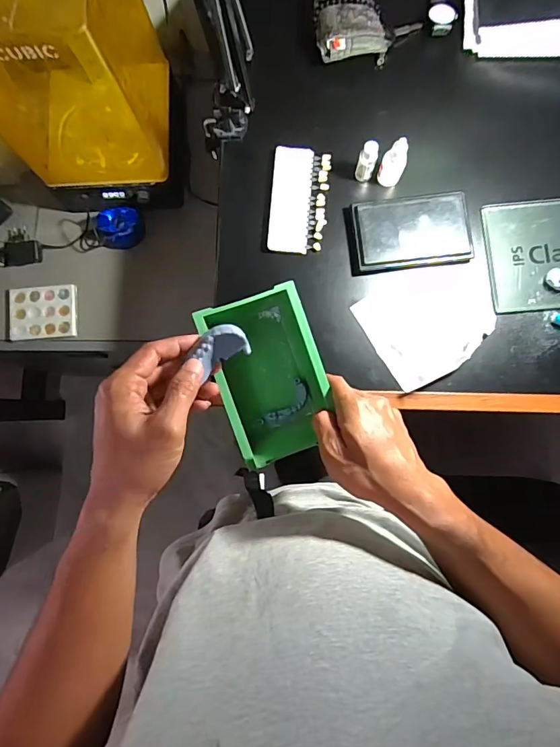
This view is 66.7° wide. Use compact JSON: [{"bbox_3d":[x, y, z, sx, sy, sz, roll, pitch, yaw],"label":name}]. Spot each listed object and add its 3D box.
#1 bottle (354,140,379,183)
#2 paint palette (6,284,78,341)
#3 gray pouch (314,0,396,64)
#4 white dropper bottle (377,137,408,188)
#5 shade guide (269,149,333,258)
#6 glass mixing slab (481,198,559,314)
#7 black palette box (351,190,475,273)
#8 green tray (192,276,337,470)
[{"bbox_3d":[0.118,-0.283,0.572,0.025,0.069,0.022,18,86,2],"label":"bottle"},{"bbox_3d":[-0.441,-0.114,0.789,0.127,0.012,0.099,-4,85,1],"label":"paint palette"},{"bbox_3d":[0.104,-0.493,0.595,0.107,0.036,0.098,-9,85,0],"label":"gray pouch"},{"bbox_3d":[0.150,-0.278,0.563,0.031,0.075,0.020,23,86,3],"label":"white dropper bottle"},{"bbox_3d":[0.027,-0.240,0.590,0.075,0.009,0.148,5,85,1],"label":"shade guide"},{"bbox_3d":[0.384,-0.164,0.577,0.197,0.011,0.150,-5,85,2],"label":"glass mixing slab"},{"bbox_3d":[0.179,-0.193,0.574,0.151,0.015,0.101,-7,85,0],"label":"black palette box"},{"bbox_3d":[-0.008,0.001,0.441,0.096,0.091,0.166,-21,85,-1],"label":"green tray"}]

